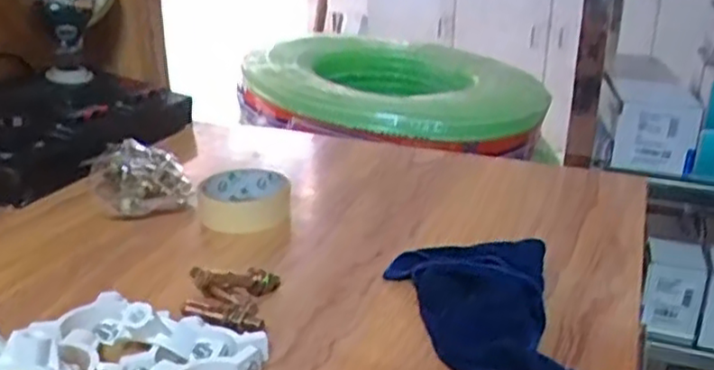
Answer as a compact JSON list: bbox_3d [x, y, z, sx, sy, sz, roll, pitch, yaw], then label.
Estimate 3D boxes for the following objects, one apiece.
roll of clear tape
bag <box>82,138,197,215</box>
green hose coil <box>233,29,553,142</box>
[{"bbox_3d":[-0.108,0.013,0.659,0.085,0.029,0.096,-1,22,-6],"label":"roll of clear tape"},{"bbox_3d":[-0.222,-0.014,0.704,0.085,0.035,0.148,-10,25,-26],"label":"bag"},{"bbox_3d":[0.077,-0.165,1.185,0.471,0.109,0.443,6,22,11],"label":"green hose coil"}]

